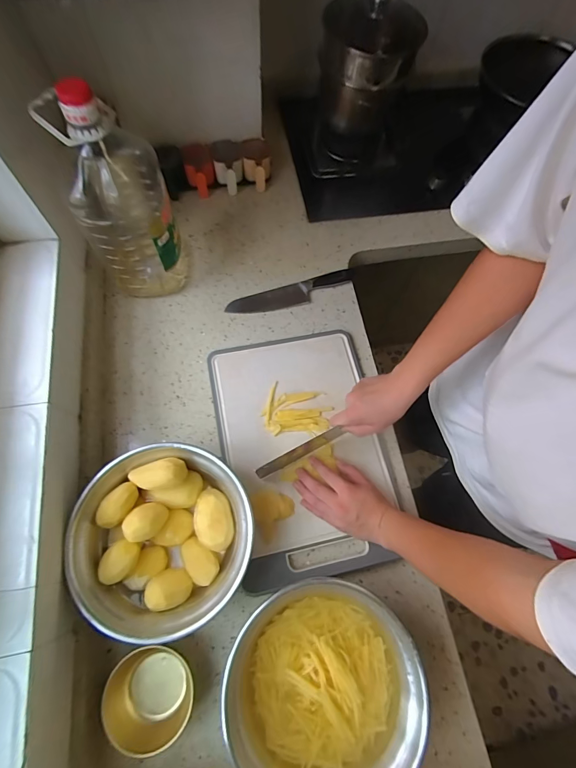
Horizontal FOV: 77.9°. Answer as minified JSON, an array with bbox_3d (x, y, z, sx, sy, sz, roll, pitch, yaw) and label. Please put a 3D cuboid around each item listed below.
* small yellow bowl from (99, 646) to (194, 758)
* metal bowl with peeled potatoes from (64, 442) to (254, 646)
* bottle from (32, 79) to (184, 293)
[{"bbox_3d":[-0.189,0.429,0.488,0.110,0.051,0.097,0,69,-2],"label":"small yellow bowl"},{"bbox_3d":[-0.179,0.226,0.539,0.239,0.094,0.251,1,69,-2],"label":"metal bowl with peeled potatoes"},{"bbox_3d":[-0.273,-0.307,0.605,0.132,0.349,0.150,-12,70,-7],"label":"bottle"}]

